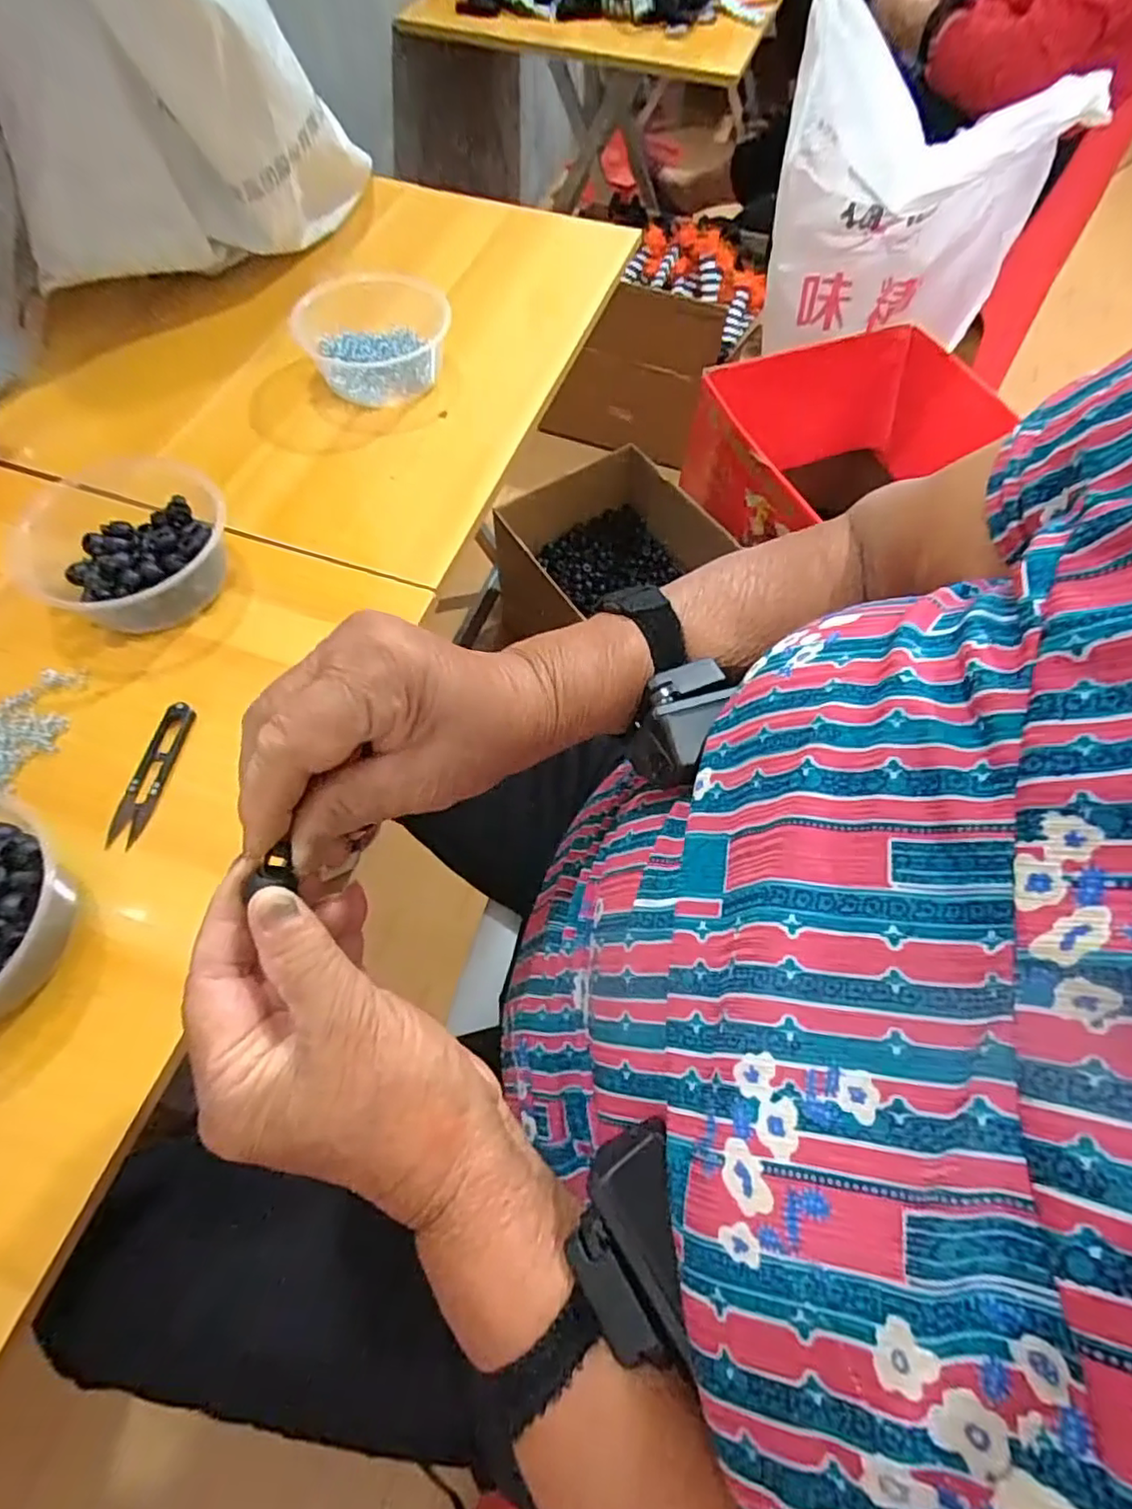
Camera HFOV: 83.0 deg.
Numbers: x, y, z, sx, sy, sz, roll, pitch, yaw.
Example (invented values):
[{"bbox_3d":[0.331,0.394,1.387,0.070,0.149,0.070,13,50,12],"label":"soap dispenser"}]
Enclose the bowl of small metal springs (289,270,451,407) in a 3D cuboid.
[{"bbox_3d":[-0.181,-0.389,0.603,0.126,0.070,0.126,0,58,-1],"label":"bowl of small metal springs"}]

